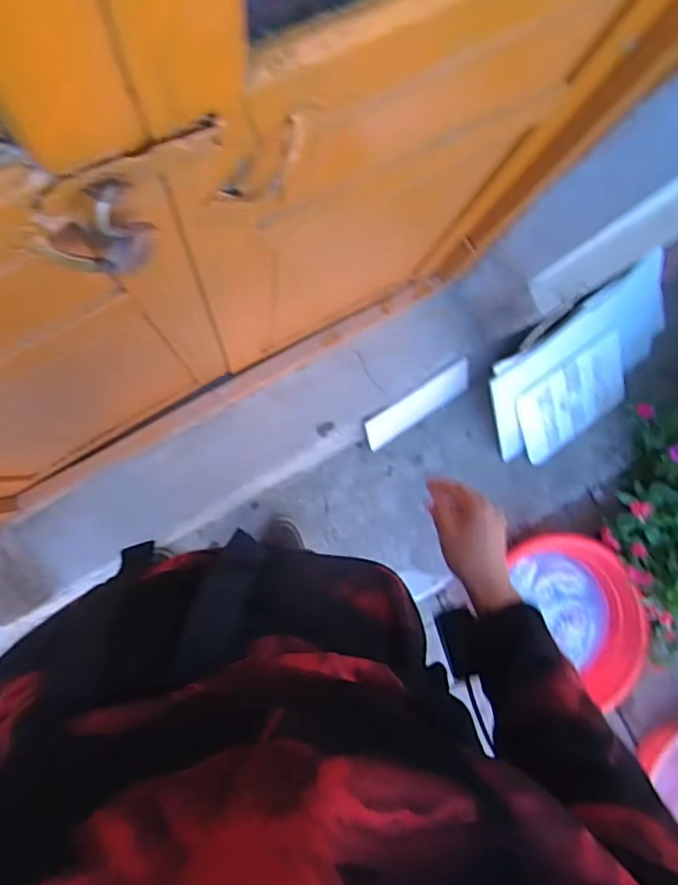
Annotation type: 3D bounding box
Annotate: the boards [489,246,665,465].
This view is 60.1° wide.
[{"bbox_3d":[0.591,-0.199,1.390,0.540,0.073,0.388,-34,130,-7],"label":"boards"}]

